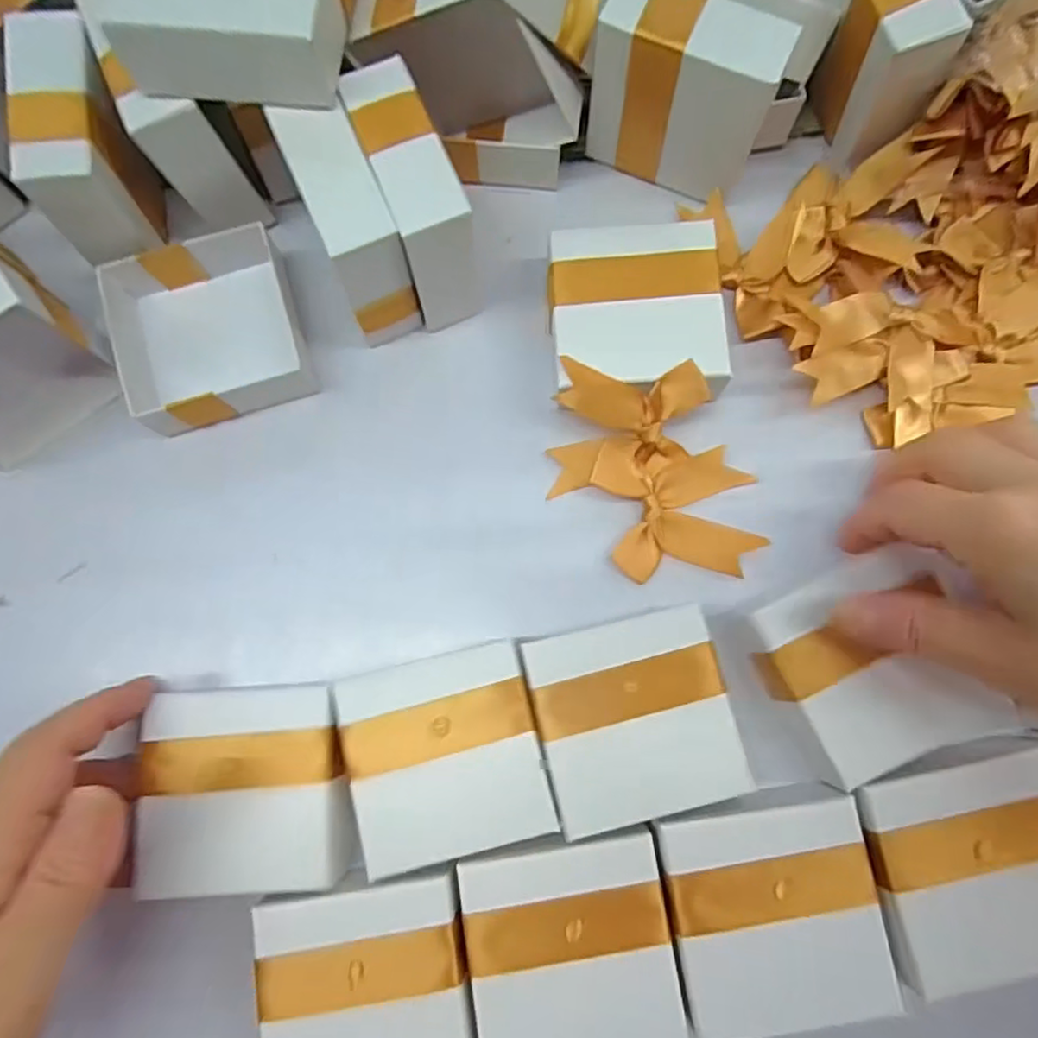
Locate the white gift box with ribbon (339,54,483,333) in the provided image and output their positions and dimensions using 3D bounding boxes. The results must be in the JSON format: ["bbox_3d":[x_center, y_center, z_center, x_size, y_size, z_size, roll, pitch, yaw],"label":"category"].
[{"bbox_3d":[-0.040,-0.123,0.261,0.026,0.066,0.075,-23,79,-3],"label":"white gift box with ribbon"}]

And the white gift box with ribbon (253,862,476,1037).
[{"bbox_3d":[-0.052,0.167,0.235,0.071,0.033,0.077,-8,79,0],"label":"white gift box with ribbon"}]

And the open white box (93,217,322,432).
[{"bbox_3d":[-0.137,-0.081,0.284,0.082,0.026,0.075,-16,79,-2],"label":"open white box"}]

